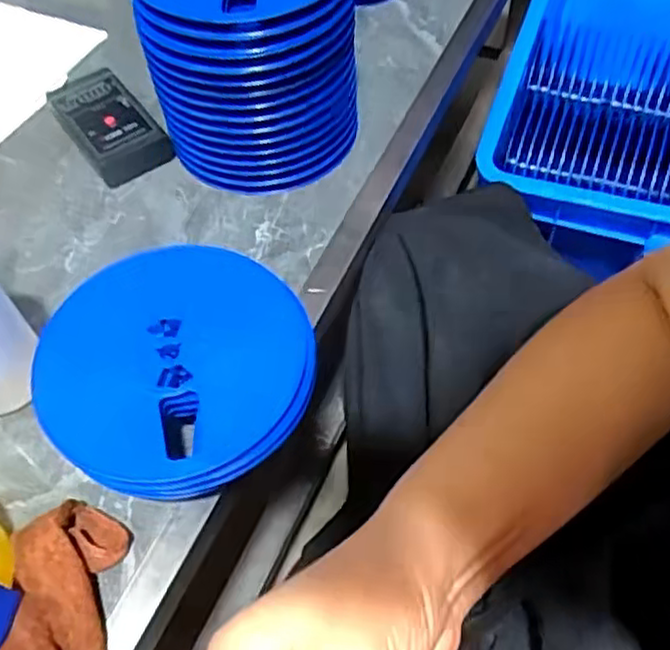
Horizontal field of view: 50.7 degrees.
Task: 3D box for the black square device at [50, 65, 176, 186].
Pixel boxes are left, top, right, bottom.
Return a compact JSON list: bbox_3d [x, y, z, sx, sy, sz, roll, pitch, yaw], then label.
[{"bbox_3d":[-0.216,-0.192,0.677,0.071,0.030,0.133,-31,60,-17],"label":"black square device"}]

